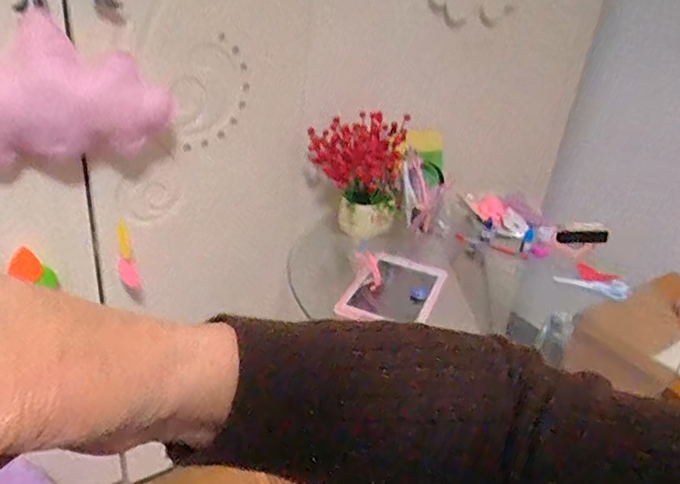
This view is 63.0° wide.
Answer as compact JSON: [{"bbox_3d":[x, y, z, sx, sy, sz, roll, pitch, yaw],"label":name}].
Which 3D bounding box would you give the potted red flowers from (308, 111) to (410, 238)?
[{"bbox_3d":[0.035,-0.131,1.089,0.186,0.199,0.134,0,29,-10],"label":"potted red flowers"}]

